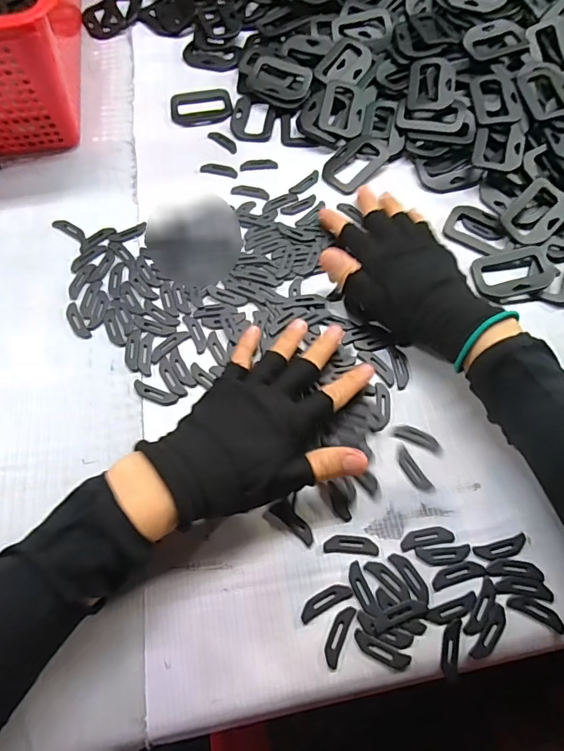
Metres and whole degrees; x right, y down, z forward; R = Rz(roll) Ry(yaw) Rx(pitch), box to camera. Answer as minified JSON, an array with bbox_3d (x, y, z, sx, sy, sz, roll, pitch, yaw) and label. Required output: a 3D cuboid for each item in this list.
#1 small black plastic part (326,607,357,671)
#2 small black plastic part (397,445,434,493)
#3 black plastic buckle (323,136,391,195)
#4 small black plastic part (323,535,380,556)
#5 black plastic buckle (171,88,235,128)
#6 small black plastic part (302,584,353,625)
[{"bbox_3d":[0.034,0.158,0.286,0.010,0.004,0.035,23,68,11],"label":"small black plastic part"},{"bbox_3d":[0.091,0.065,0.326,0.011,0.004,0.036,-31,69,-12],"label":"small black plastic part"},{"bbox_3d":[0.067,-0.197,0.432,0.041,0.009,0.064,41,73,17],"label":"black plastic buckle"},{"bbox_3d":[0.045,0.110,0.306,0.035,0.004,0.011,3,66,3],"label":"small black plastic part"},{"bbox_3d":[-0.079,-0.265,0.466,0.060,0.005,0.047,-7,66,-2],"label":"black plastic buckle"},{"bbox_3d":[0.027,0.141,0.293,0.035,0.004,0.012,-26,68,-10],"label":"small black plastic part"}]

